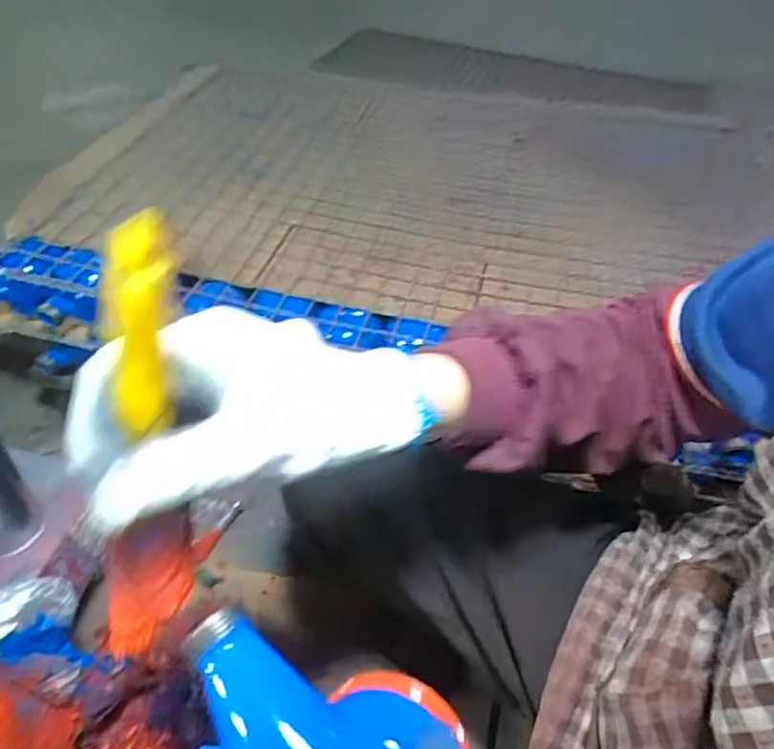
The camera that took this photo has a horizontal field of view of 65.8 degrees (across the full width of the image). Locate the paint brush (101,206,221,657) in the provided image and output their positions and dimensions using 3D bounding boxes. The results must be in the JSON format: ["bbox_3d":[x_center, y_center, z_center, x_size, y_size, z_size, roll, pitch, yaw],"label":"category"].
[{"bbox_3d":[-0.086,0.030,0.223,0.027,0.176,0.029,10,22,6],"label":"paint brush"}]

